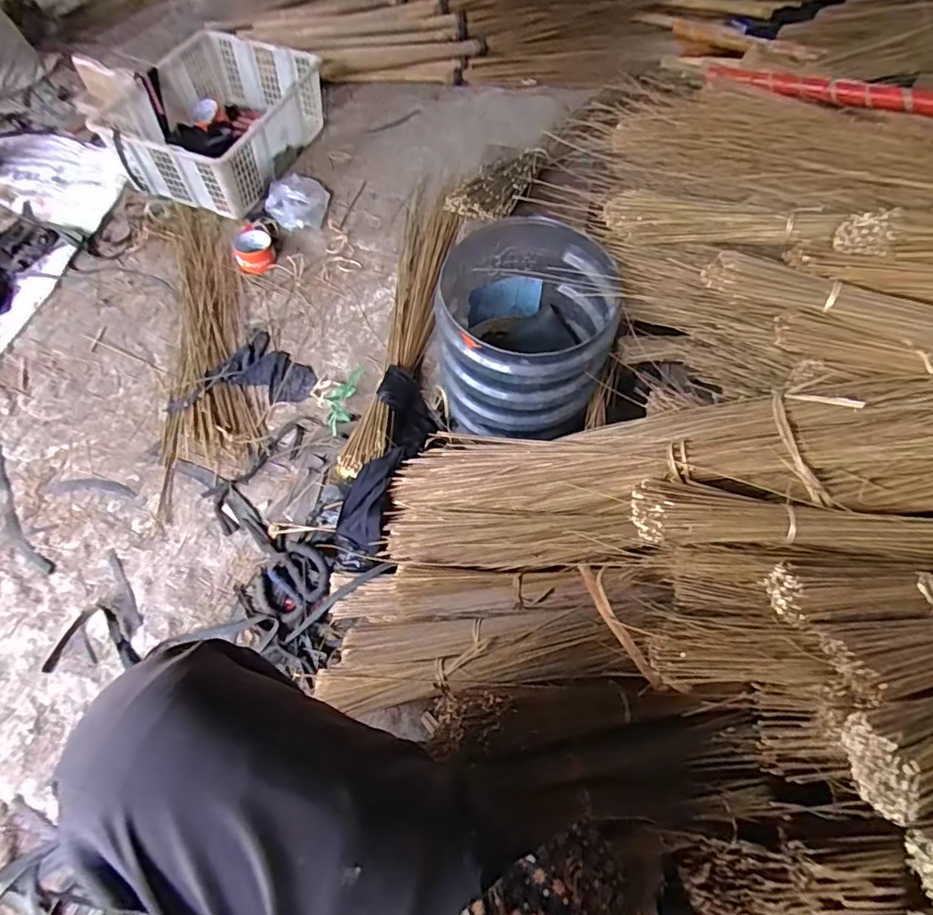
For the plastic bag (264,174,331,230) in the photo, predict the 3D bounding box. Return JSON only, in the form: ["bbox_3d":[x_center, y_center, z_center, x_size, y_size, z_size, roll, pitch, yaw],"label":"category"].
[{"bbox_3d":[-0.391,-0.592,1.266,0.135,0.037,0.162,-1,60,-3],"label":"plastic bag"}]

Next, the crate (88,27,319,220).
[{"bbox_3d":[-0.589,-0.790,1.288,0.363,0.140,0.442,16,61,7],"label":"crate"}]

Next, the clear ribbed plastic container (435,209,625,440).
[{"bbox_3d":[0.090,-0.185,0.864,0.249,0.233,0.251,7,60,2],"label":"clear ribbed plastic container"}]

